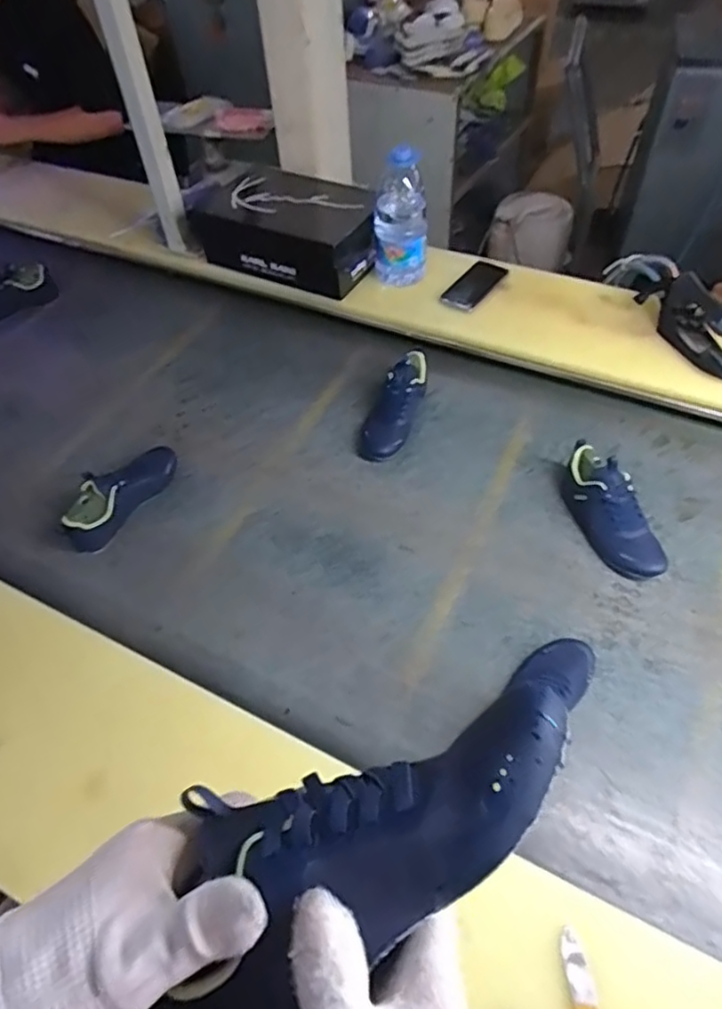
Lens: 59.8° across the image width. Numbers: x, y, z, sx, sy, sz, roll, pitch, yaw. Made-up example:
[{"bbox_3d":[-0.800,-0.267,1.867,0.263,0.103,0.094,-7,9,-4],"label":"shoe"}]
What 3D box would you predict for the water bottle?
[{"bbox_3d":[0.079,-0.565,1.235,0.099,0.222,0.107,-7,51,-4],"label":"water bottle"}]

